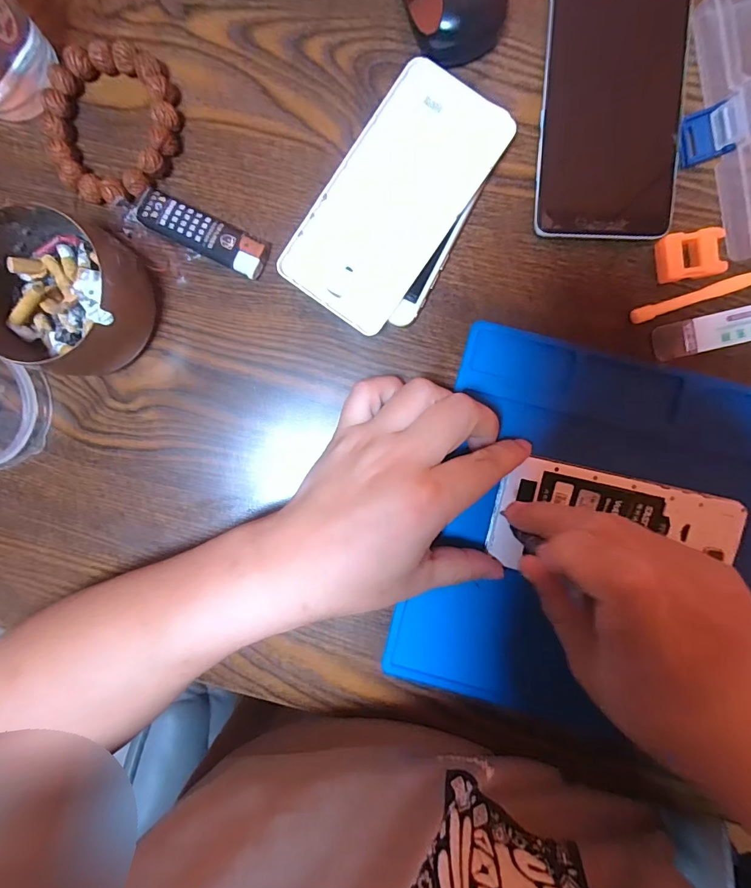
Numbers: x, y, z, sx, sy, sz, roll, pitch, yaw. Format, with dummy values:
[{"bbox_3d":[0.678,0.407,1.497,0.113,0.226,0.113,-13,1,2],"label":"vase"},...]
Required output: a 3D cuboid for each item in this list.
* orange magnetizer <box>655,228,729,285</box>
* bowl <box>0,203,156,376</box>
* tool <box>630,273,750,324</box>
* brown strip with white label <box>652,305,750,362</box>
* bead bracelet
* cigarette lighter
[{"bbox_3d":[0.181,-0.108,0.251,0.034,0.011,0.026,-10,94,4],"label":"orange magnetizer"},{"bbox_3d":[-0.180,-0.087,0.255,0.080,0.047,0.087,0,94,3],"label":"bowl"},{"bbox_3d":[0.191,-0.087,0.255,0.082,0.005,0.008,-18,93,4],"label":"tool"},{"bbox_3d":[0.224,-0.072,0.255,0.118,0.004,0.021,-13,93,4],"label":"brown strip with white label"},{"bbox_3d":[-0.158,-0.190,0.262,0.077,0.017,0.088,16,95,2],"label":"bead bracelet"},{"bbox_3d":[-0.104,-0.127,0.266,0.079,0.013,0.023,25,95,1],"label":"cigarette lighter"}]

